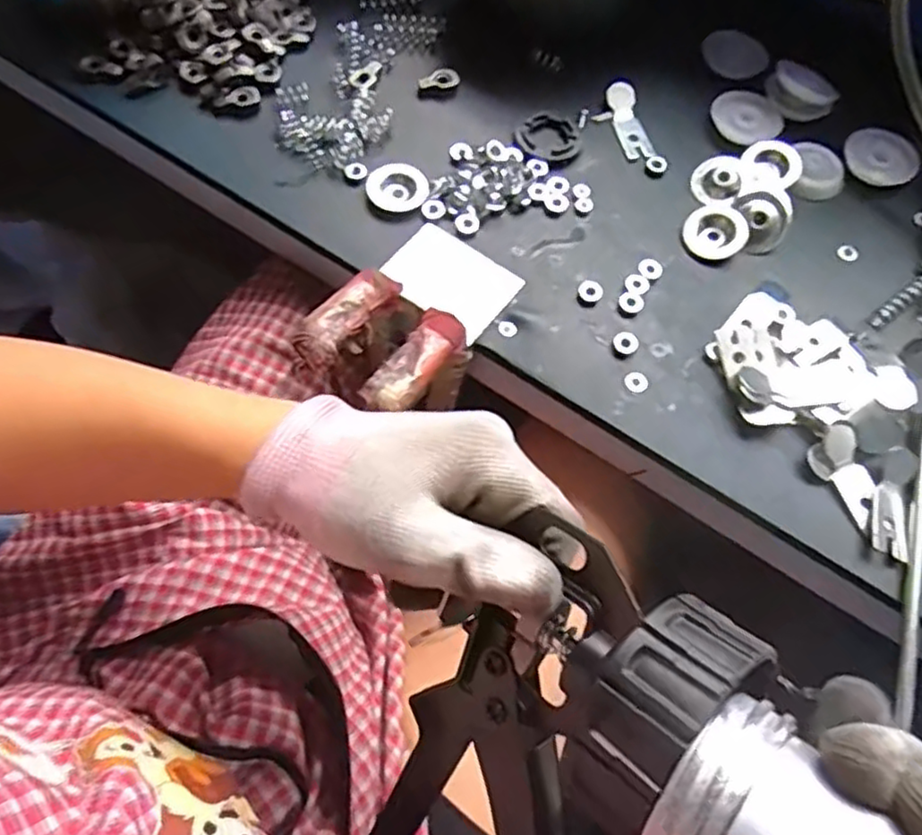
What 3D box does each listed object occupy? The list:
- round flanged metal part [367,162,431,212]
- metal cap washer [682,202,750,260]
[{"bbox_3d":[-0.041,-0.151,0.440,0.040,0.005,0.034,-9,71,-5],"label":"round flanged metal part"},{"bbox_3d":[0.164,-0.119,0.437,0.037,0.010,0.037,-3,79,14],"label":"metal cap washer"}]

